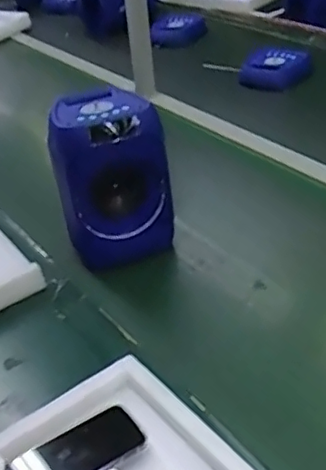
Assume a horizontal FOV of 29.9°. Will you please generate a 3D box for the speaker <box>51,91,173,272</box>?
[{"bbox_3d":[-0.076,-0.088,1.003,0.173,0.265,0.142,-7,34,-1],"label":"speaker"}]

